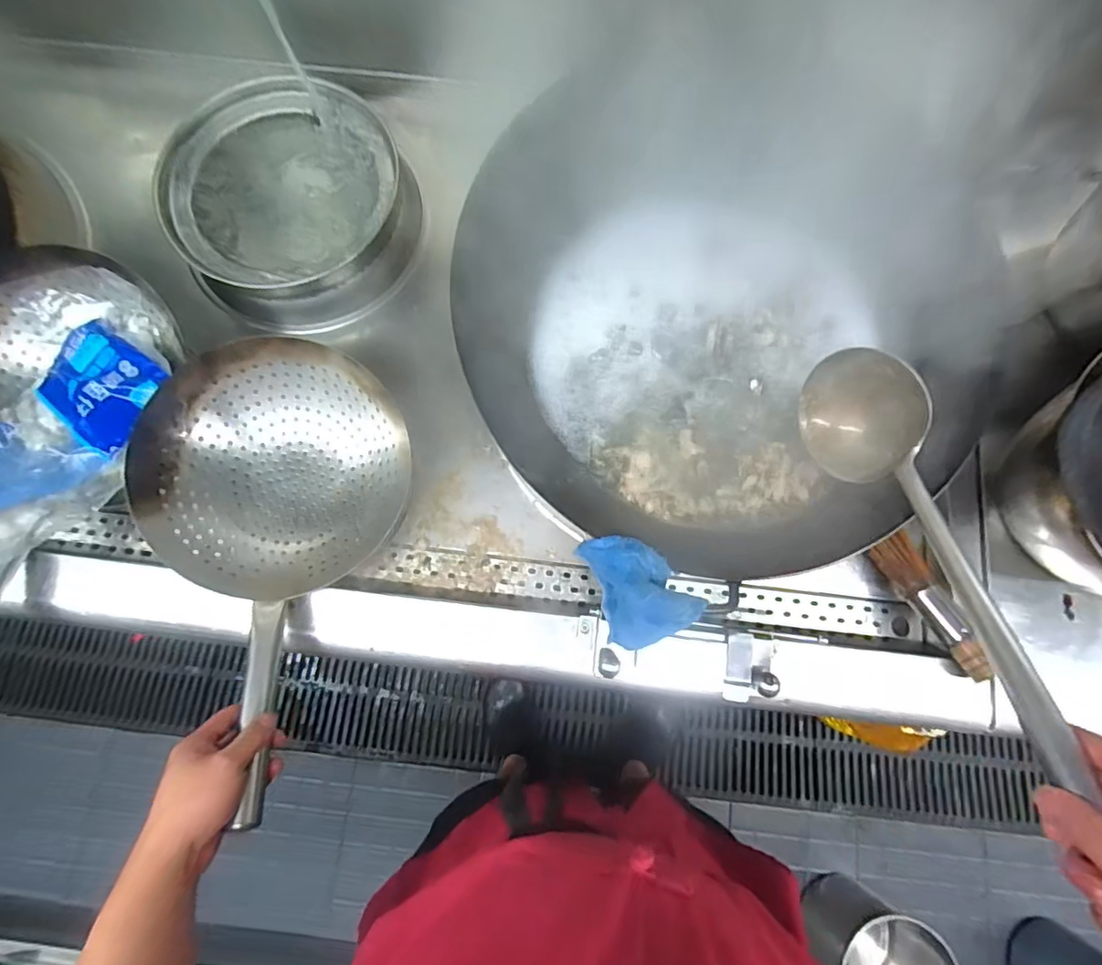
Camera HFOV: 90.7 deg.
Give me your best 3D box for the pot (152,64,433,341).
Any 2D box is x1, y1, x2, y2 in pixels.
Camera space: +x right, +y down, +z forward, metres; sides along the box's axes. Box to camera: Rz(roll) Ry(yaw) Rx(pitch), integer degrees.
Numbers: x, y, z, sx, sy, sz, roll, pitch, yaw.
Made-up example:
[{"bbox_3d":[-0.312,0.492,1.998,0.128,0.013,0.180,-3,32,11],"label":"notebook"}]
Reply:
[{"bbox_3d":[-0.348,-0.368,0.746,0.308,0.116,0.300,0,77,0],"label":"pot"}]

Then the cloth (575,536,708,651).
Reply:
[{"bbox_3d":[0.070,0.090,0.480,0.075,0.067,0.106,-34,79,-8],"label":"cloth"}]

